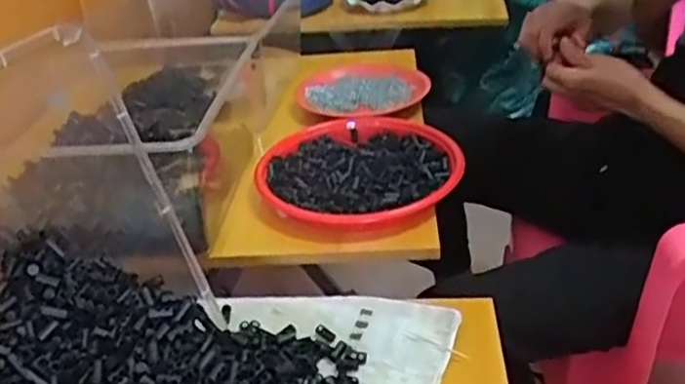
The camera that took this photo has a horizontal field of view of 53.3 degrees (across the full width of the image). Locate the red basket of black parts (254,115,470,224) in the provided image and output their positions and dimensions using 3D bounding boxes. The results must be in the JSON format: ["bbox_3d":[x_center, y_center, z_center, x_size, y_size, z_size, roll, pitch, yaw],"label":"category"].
[{"bbox_3d":[0.021,-0.027,0.817,0.231,0.045,0.225,-3,31,2],"label":"red basket of black parts"}]

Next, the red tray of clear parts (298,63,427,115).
[{"bbox_3d":[0.029,-0.153,1.032,0.193,0.041,0.158,-10,32,-9],"label":"red tray of clear parts"}]

